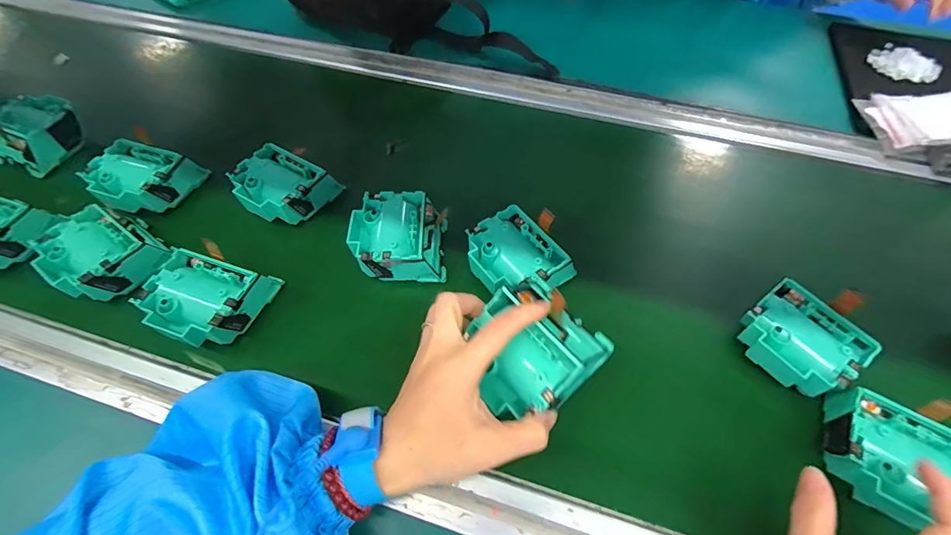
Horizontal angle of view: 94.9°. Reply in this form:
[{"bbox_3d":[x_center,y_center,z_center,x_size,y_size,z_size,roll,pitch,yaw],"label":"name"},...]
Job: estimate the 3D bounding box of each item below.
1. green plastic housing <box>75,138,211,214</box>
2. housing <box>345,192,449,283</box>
[{"bbox_3d":[-0.325,-0.085,0.428,0.078,0.047,0.074,15,55,12],"label":"green plastic housing"},{"bbox_3d":[-0.069,-0.024,0.387,0.083,0.043,0.079,-2,53,0],"label":"housing"}]

